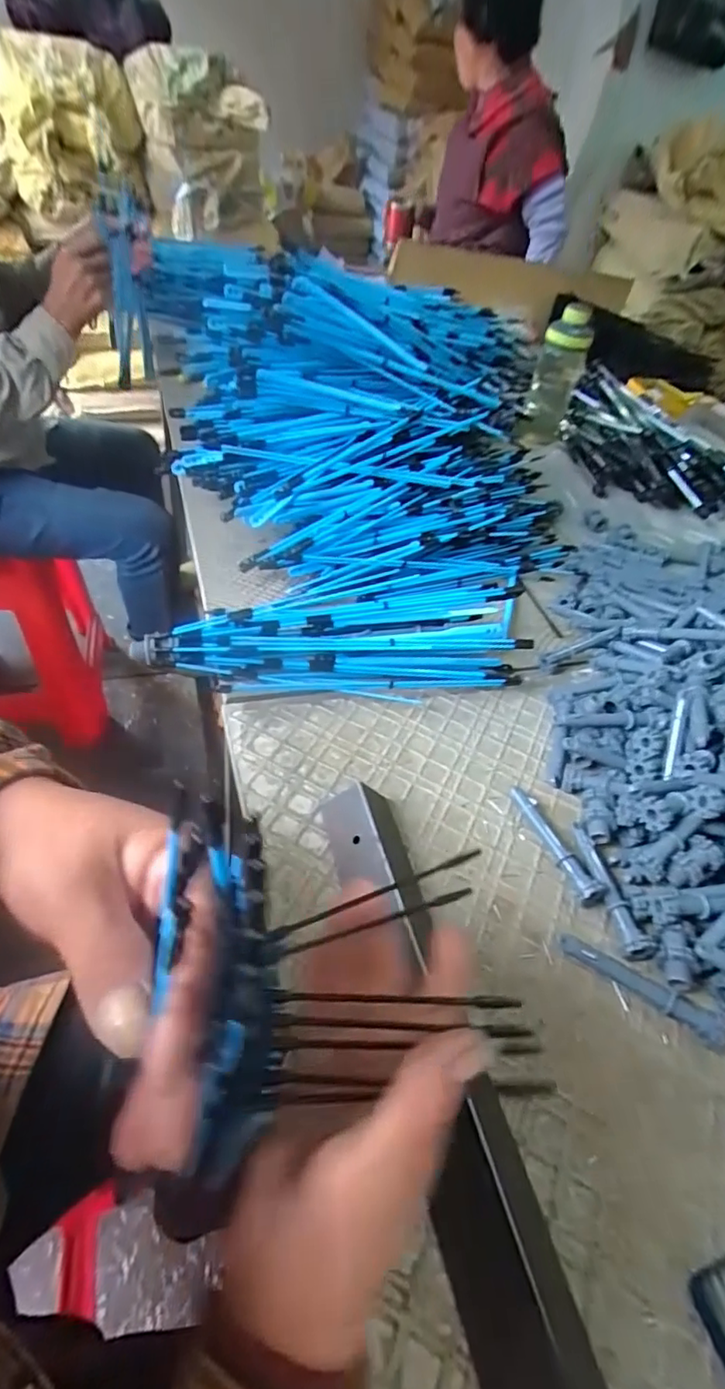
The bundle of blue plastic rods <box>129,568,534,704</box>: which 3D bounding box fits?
[{"bbox_3d":[-0.020,-0.046,0.480,0.314,0.071,0.075,3,45,-10],"label":"bundle of blue plastic rods"}]

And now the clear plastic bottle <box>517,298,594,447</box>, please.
[{"bbox_3d":[0.310,-0.509,0.929,0.073,0.193,0.062,16,45,4],"label":"clear plastic bottle"}]

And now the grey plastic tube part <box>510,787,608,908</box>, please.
[{"bbox_3d":[0.134,0.101,0.402,0.017,0.019,0.096,-11,49,-21],"label":"grey plastic tube part"}]

